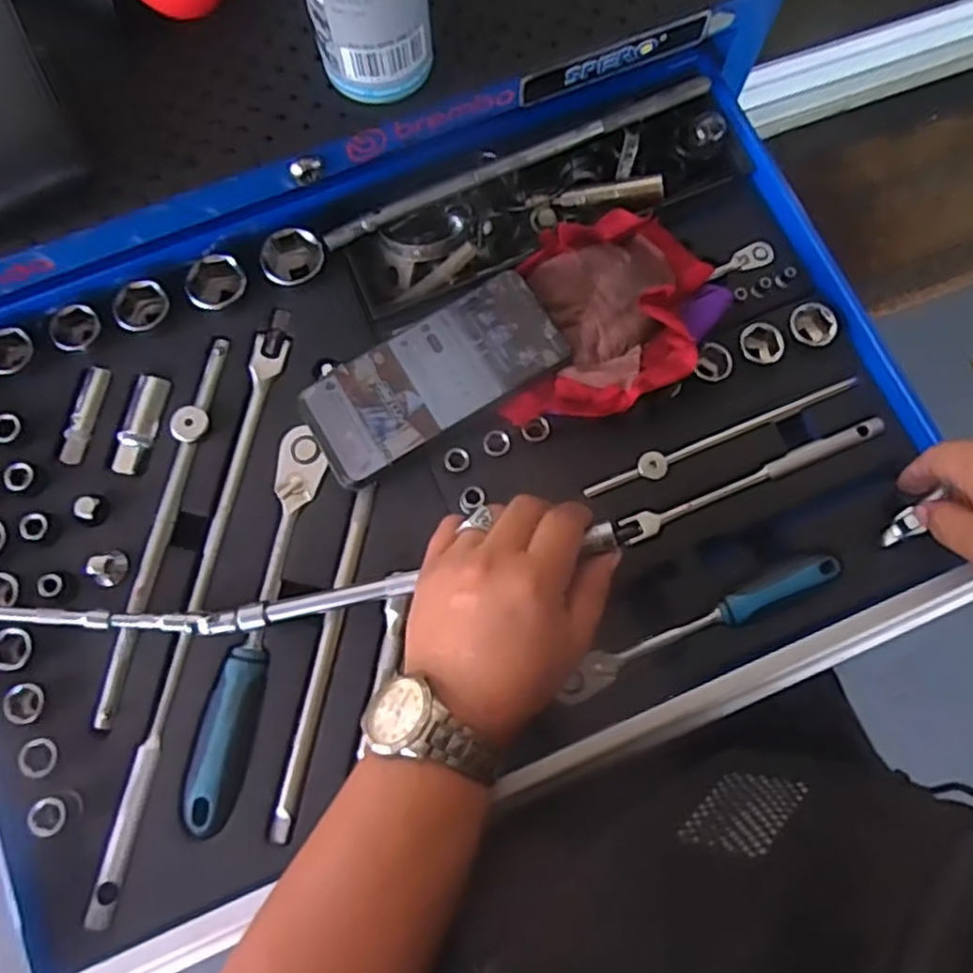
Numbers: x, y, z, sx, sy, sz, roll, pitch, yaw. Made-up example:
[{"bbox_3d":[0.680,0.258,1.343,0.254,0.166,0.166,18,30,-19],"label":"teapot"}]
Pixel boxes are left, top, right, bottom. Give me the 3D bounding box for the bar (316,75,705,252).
[{"bbox_3d":[0.022,-0.217,0.488,0.275,0.015,0.012,-23,77,-6],"label":"bar"}]

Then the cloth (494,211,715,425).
[{"bbox_3d":[0.080,-0.113,0.468,0.117,0.035,0.144,4,76,1],"label":"cloth"}]

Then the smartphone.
[{"bbox_3d":[-0.034,-0.070,0.463,0.163,0.007,0.076,-32,76,-4],"label":"smartphone"}]

